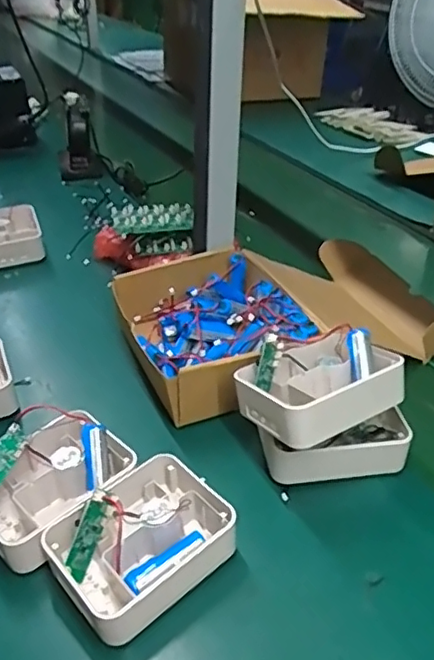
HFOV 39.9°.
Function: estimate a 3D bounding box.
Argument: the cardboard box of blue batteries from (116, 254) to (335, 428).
[{"bbox_3d":[0.000,-0.002,0.690,0.192,0.072,0.240,-13,36,-19],"label":"cardboard box of blue batteries"}]

